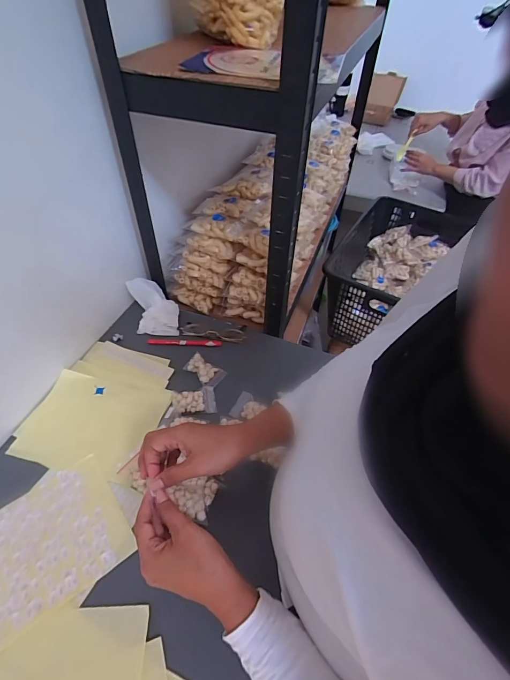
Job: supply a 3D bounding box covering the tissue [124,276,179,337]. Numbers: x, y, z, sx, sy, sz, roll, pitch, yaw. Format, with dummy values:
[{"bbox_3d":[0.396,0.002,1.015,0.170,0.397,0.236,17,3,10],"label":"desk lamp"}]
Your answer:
[{"bbox_3d":[-0.204,-0.068,0.721,0.090,0.063,0.117,-13,51,-12],"label":"tissue"}]

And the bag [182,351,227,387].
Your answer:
[{"bbox_3d":[-0.092,0.055,0.648,0.065,0.021,0.041,24,53,18],"label":"bag"}]

